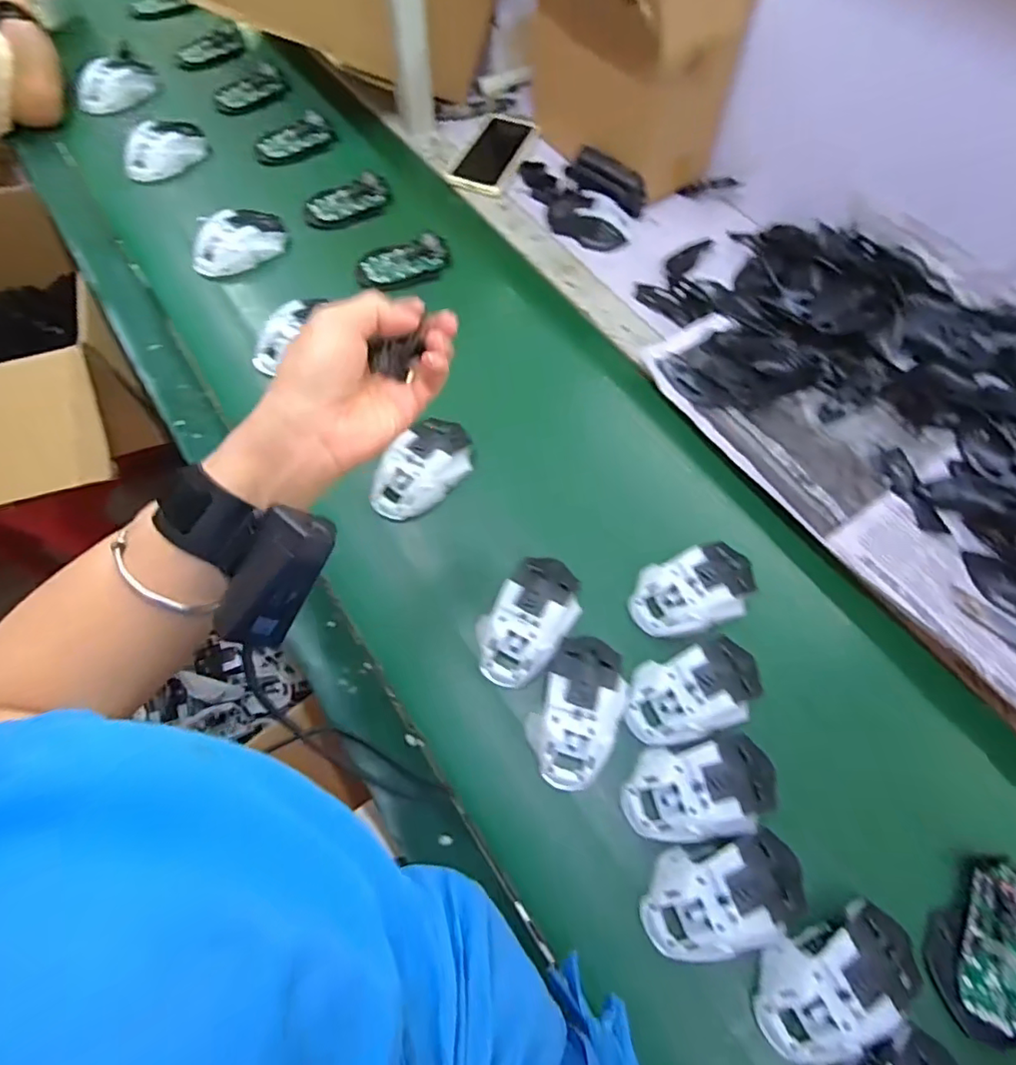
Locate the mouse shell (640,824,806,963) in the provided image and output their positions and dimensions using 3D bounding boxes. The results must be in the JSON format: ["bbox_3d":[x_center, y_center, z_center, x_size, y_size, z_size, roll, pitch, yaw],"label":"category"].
[{"bbox_3d":[0.153,0.254,0.394,0.113,0.032,0.064,-11,65,-6],"label":"mouse shell"}]

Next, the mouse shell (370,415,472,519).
[{"bbox_3d":[-0.080,-0.066,0.546,0.065,0.032,0.121,30,67,13],"label":"mouse shell"}]

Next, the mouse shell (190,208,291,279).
[{"bbox_3d":[-0.324,-0.353,0.678,0.067,0.035,0.116,36,69,15],"label":"mouse shell"}]

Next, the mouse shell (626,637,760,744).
[{"bbox_3d":[0.152,0.130,0.460,0.112,0.049,0.066,-16,65,-9],"label":"mouse shell"}]

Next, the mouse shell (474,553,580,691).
[{"bbox_3d":[0.019,0.072,0.478,0.065,0.032,0.112,32,68,14],"label":"mouse shell"}]

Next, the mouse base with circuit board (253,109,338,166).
[{"bbox_3d":[-0.302,-0.552,0.792,0.116,0.018,0.067,-39,71,-18],"label":"mouse base with circuit board"}]

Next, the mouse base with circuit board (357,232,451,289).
[{"bbox_3d":[-0.127,-0.333,0.688,0.113,0.023,0.059,-22,66,-11],"label":"mouse base with circuit board"}]

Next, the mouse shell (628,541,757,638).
[{"bbox_3d":[0.166,0.050,0.496,0.115,0.035,0.066,-18,66,-9],"label":"mouse shell"}]

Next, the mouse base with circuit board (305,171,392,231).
[{"bbox_3d":[-0.208,-0.430,0.735,0.114,0.015,0.061,-38,70,-17],"label":"mouse base with circuit board"}]

